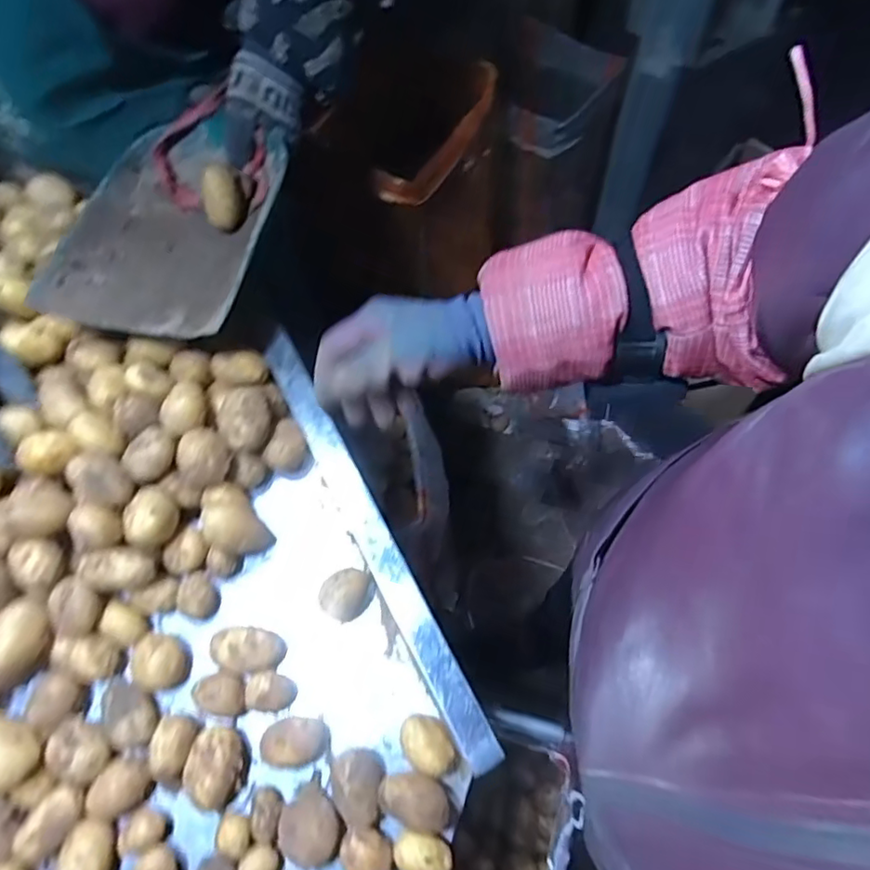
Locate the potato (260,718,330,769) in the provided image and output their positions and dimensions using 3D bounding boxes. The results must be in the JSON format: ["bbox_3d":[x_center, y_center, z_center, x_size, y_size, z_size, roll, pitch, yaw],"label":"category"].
[{"bbox_3d":[-0.104,0.229,0.445,0.043,0.026,0.032,0,65,2],"label":"potato"}]

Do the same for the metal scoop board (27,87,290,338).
[{"bbox_3d":[-0.221,-0.189,0.543,0.176,0.073,0.234,16,67,9],"label":"metal scoop board"}]

